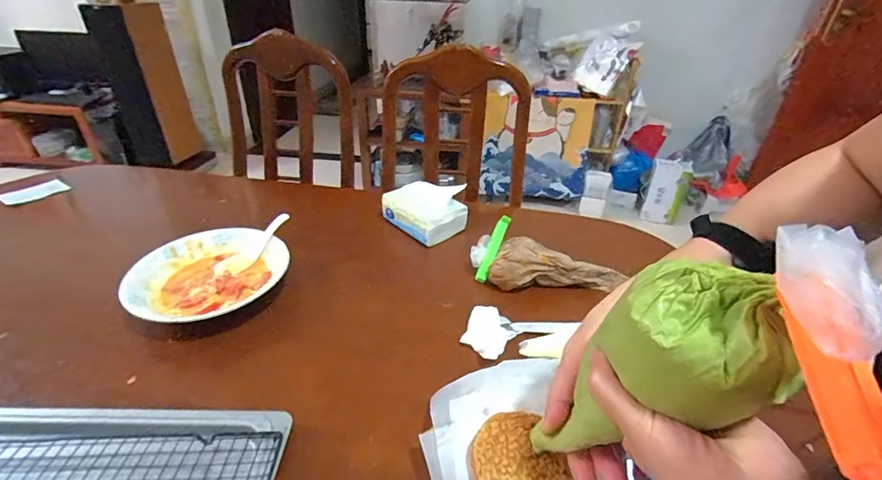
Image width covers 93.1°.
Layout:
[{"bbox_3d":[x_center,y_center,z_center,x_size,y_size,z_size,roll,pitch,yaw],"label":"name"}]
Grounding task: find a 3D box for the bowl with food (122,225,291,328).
[{"bbox_3d":[-0.318,0.060,0.588,0.182,0.058,0.196,2,33,-1],"label":"bowl with food"}]

